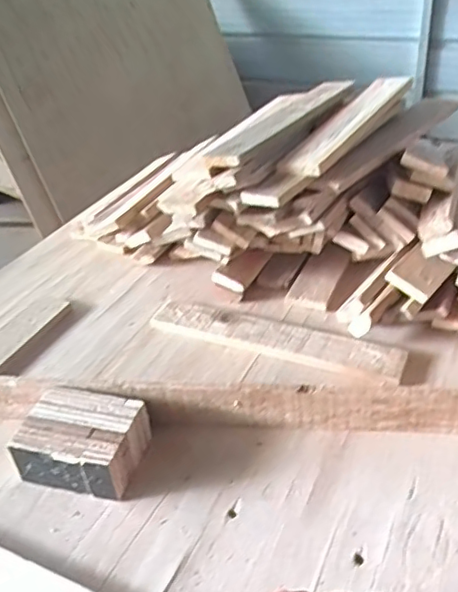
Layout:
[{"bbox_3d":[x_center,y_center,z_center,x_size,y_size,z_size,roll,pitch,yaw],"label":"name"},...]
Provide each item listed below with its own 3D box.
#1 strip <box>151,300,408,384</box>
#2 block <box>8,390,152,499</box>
[{"bbox_3d":[0.060,0.054,0.809,0.360,0.016,0.083,12,38,24],"label":"strip"},{"bbox_3d":[-0.161,0.162,0.640,0.122,0.064,0.096,5,36,15],"label":"block"}]

